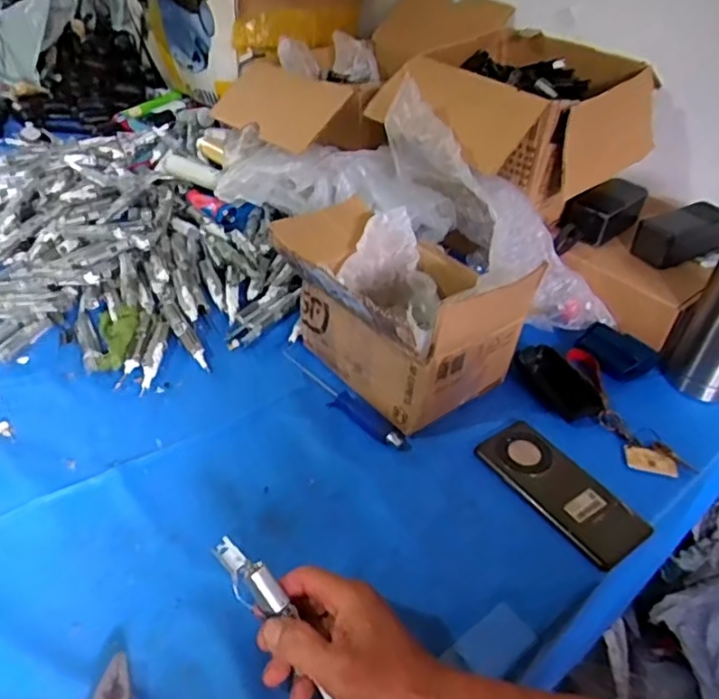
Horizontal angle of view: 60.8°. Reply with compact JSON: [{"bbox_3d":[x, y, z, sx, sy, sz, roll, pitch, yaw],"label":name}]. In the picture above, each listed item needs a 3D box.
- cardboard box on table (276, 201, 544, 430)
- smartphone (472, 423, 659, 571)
[{"bbox_3d":[0.031,-0.059,0.693,0.201,0.159,0.277,-21,47,-27],"label":"cardboard box on table"},{"bbox_3d":[0.195,0.134,0.599,0.073,0.011,0.165,-25,50,-26],"label":"smartphone"}]

